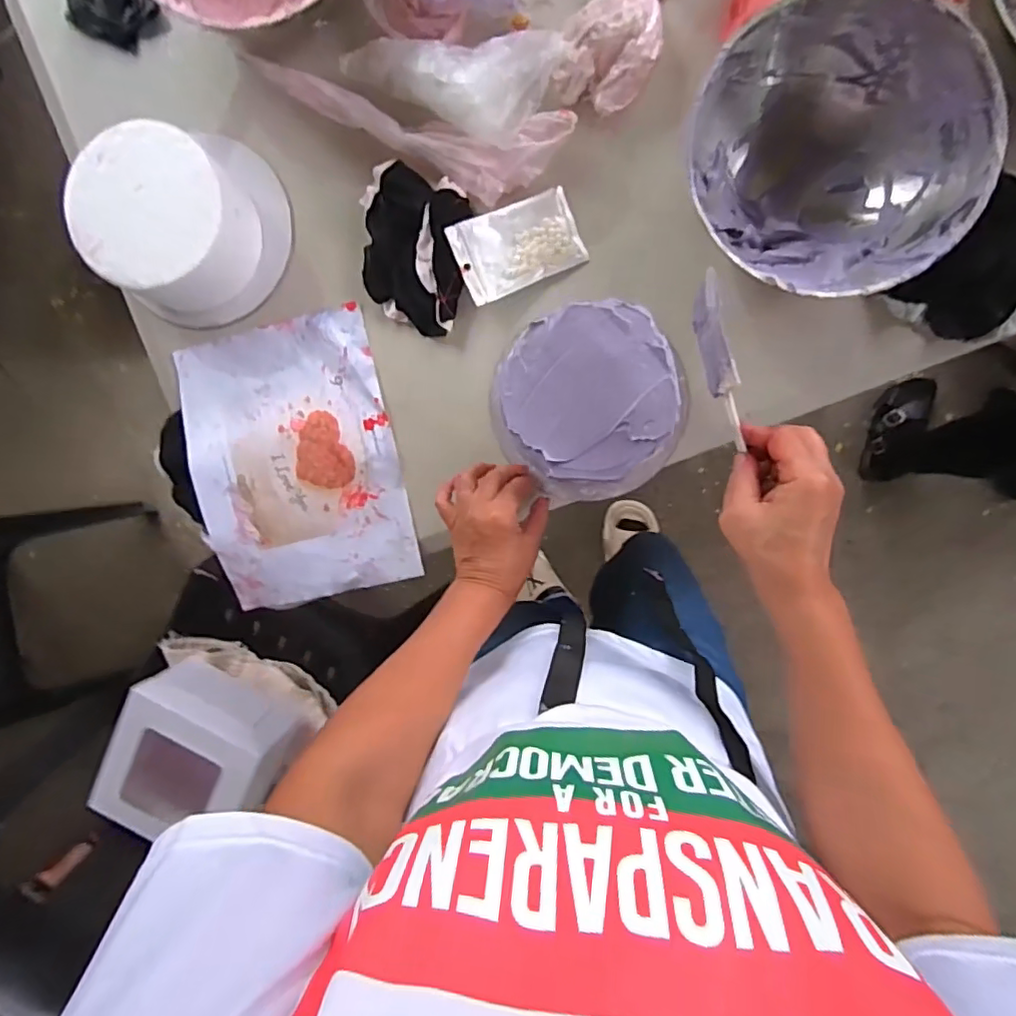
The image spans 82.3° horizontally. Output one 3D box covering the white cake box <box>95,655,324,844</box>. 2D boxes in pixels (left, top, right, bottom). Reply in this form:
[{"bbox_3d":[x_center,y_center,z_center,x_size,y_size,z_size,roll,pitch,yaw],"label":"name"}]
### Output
[{"bbox_3d":[-0.486,0.373,0.912,0.188,0.147,0.233,25,96,3],"label":"white cake box"}]

